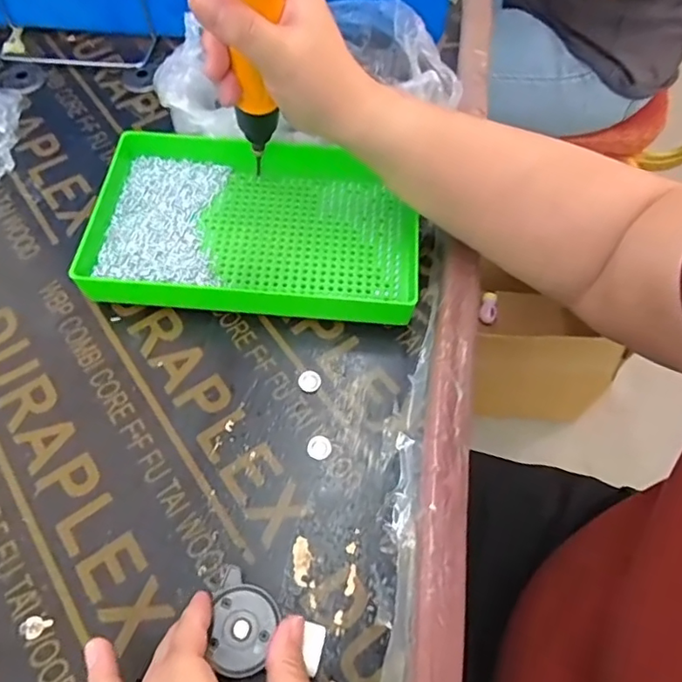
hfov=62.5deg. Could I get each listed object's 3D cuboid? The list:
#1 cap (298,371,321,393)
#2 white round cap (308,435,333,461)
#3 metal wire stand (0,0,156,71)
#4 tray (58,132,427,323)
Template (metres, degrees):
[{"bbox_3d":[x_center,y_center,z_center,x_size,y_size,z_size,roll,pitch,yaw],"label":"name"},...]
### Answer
[{"bbox_3d":[-0.022,0.029,0.396,0.016,0.005,0.015,1,61,-1],"label":"cap"},{"bbox_3d":[-0.014,0.071,0.373,0.016,0.004,0.016,1,61,-1],"label":"white round cap"},{"bbox_3d":[-0.267,-0.314,0.535,0.154,0.082,0.054,4,61,1],"label":"metal wire stand"},{"bbox_3d":[-0.066,-0.091,0.444,0.255,0.040,0.159,5,61,2],"label":"tray"}]

